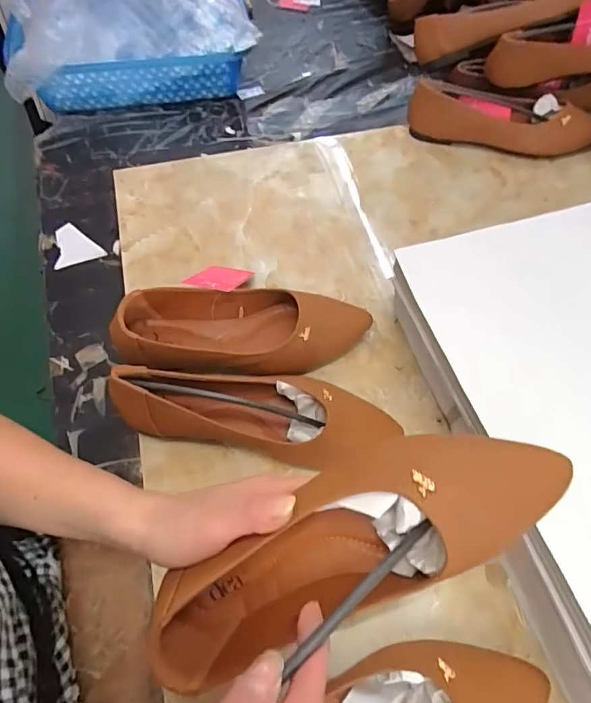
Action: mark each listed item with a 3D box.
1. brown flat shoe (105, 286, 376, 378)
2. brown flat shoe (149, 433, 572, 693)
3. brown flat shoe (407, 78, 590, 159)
[{"bbox_3d":[-0.049,-0.020,0.476,0.244,0.063,0.087,-4,61,-2],"label":"brown flat shoe"},{"bbox_3d":[0.023,0.113,0.275,0.247,0.070,0.068,-33,63,14],"label":"brown flat shoe"},{"bbox_3d":[0.275,-0.309,0.639,0.248,0.059,0.070,9,61,5],"label":"brown flat shoe"}]

